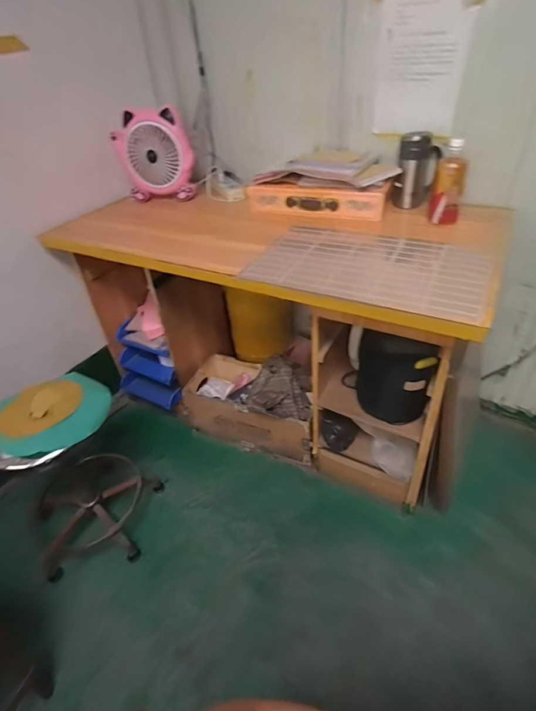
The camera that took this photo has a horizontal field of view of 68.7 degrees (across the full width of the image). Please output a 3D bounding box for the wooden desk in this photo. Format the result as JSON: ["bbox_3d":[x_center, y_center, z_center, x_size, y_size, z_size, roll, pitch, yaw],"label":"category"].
[{"bbox_3d":[-0.010,-0.089,1.219,1.168,0.717,0.518,12,42,20],"label":"wooden desk"}]

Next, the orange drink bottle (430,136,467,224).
[{"bbox_3d":[0.425,-0.399,0.921,0.067,0.169,0.057,10,42,18],"label":"orange drink bottle"}]

